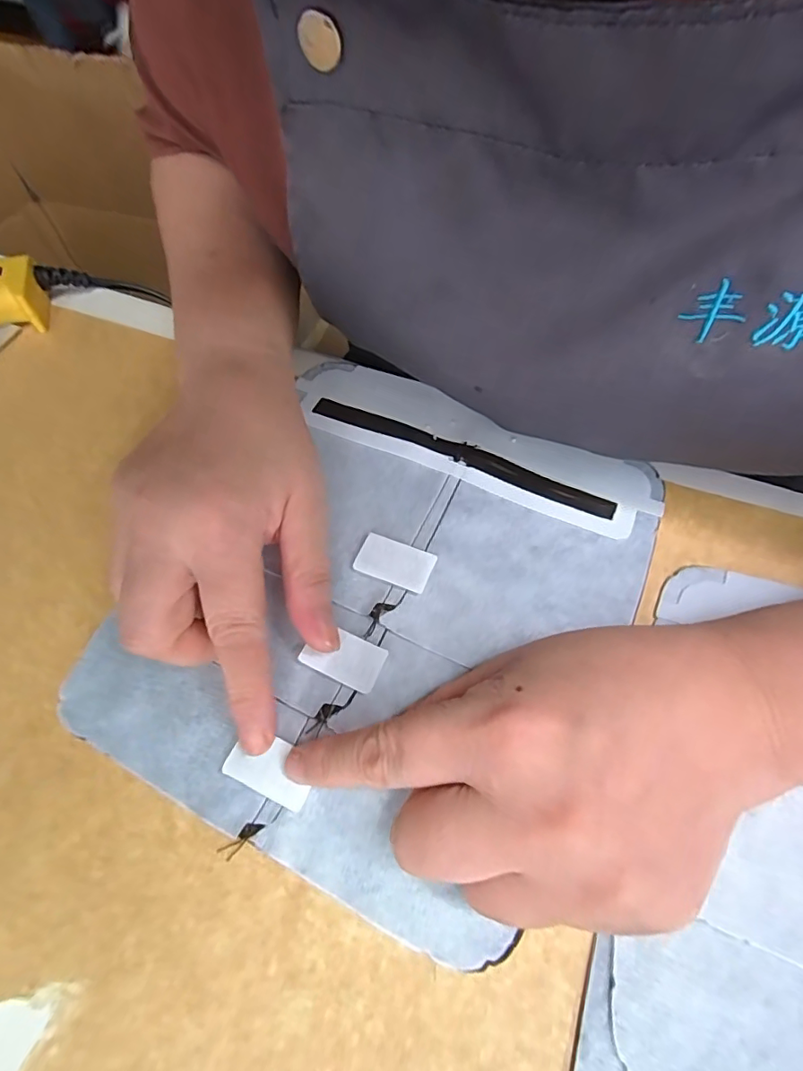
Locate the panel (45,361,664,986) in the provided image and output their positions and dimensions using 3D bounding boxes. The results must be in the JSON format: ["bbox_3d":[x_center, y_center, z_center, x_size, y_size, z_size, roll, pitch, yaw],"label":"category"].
[{"bbox_3d":[-0.008,0.021,0.222,0.186,0.011,0.213,24,65,16],"label":"panel"}]

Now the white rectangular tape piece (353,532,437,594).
[{"bbox_3d":[-0.003,0.012,0.222,0.032,0.004,0.019,20,64,13],"label":"white rectangular tape piece"}]

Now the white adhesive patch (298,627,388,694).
[{"bbox_3d":[-0.023,0.048,0.204,0.032,0.005,0.019,21,64,14],"label":"white adhesive patch"}]

